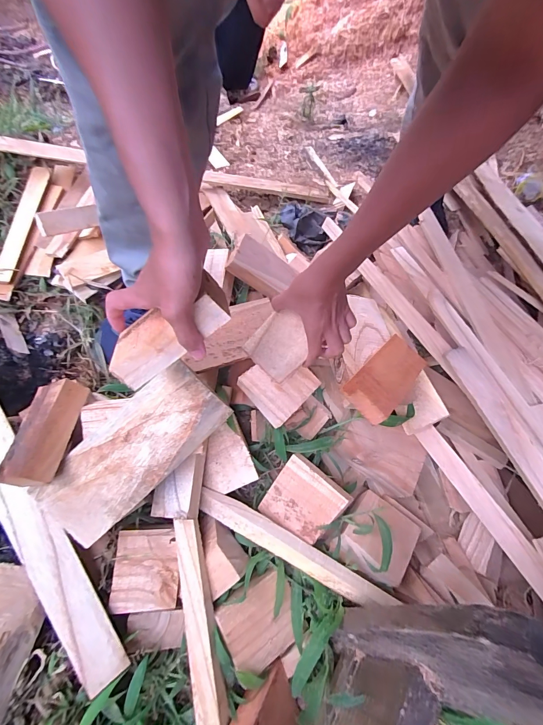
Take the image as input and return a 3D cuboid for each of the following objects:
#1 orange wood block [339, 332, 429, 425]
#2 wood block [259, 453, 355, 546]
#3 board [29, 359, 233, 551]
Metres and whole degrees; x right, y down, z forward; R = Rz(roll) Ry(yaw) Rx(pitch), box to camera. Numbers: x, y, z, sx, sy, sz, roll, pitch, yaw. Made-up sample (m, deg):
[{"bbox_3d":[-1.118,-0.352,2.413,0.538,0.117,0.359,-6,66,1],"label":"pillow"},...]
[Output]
[{"bbox_3d":[0.204,0.026,0.597,0.084,0.035,0.204,43,54,13],"label":"orange wood block"},{"bbox_3d":[0.056,0.238,0.577,0.117,0.018,0.113,34,94,23],"label":"wood block"},{"bbox_3d":[-0.196,0.128,0.477,0.273,0.016,0.114,-43,100,-5],"label":"board"}]

